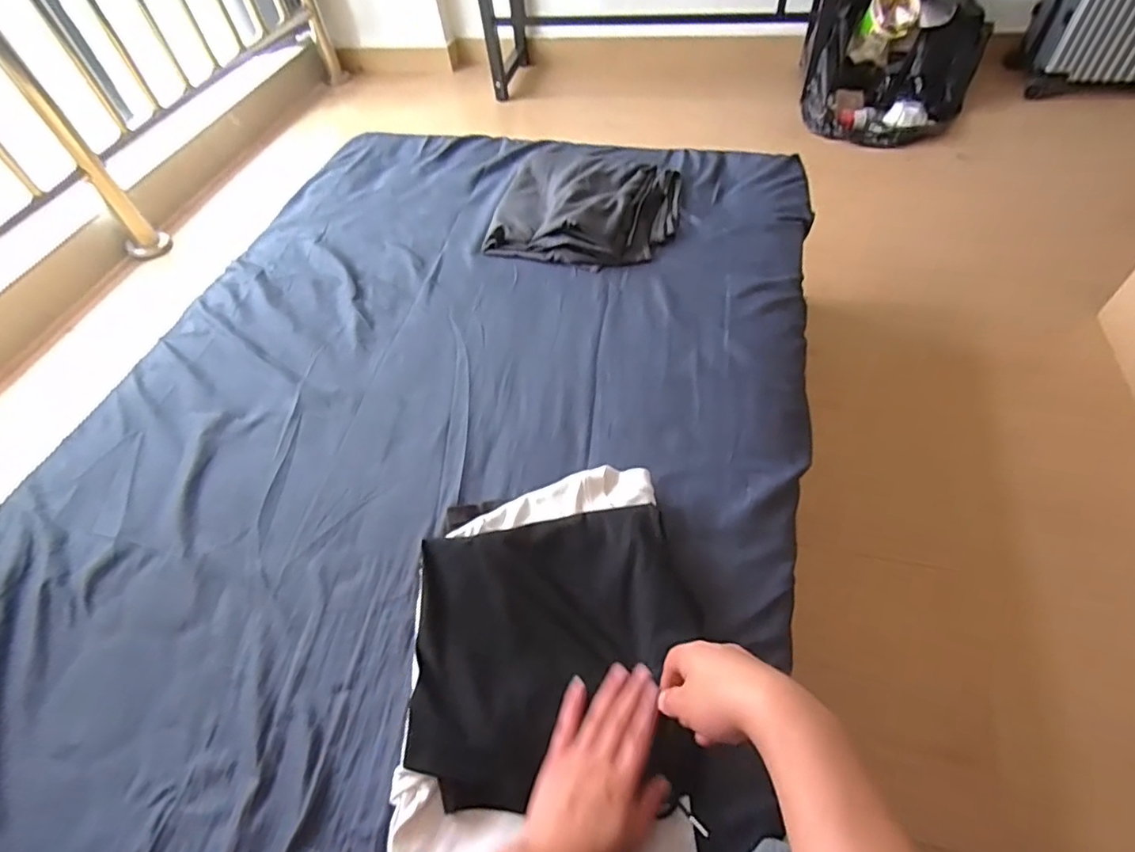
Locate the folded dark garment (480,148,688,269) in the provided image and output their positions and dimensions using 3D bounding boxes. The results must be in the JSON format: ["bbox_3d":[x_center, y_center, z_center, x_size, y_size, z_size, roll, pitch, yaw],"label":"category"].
[{"bbox_3d":[0.035,-0.410,1.013,0.327,0.057,0.317,13,57,14],"label":"folded dark garment"}]

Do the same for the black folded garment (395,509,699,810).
[{"bbox_3d":[-0.012,0.205,0.540,0.257,0.033,0.250,-5,55,2],"label":"black folded garment"}]

